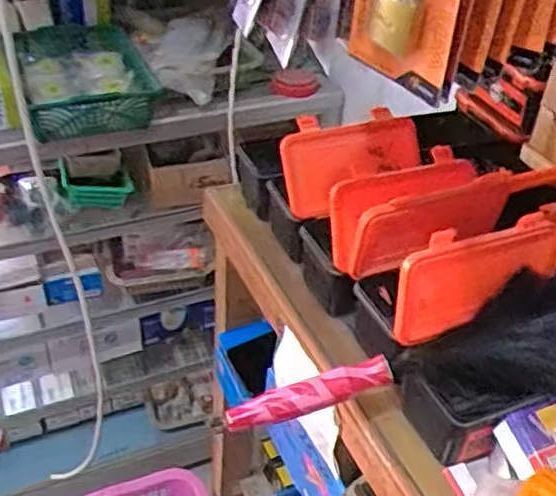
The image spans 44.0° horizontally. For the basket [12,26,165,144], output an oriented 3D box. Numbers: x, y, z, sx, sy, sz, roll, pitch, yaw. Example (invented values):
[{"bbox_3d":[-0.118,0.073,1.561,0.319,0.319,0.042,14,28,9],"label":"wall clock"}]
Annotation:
[{"bbox_3d":[-0.343,-0.305,1.226,0.211,0.091,0.328,-11,40,-19],"label":"basket"}]

